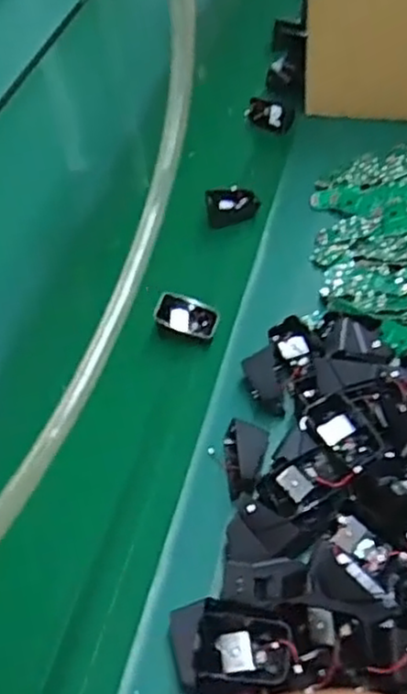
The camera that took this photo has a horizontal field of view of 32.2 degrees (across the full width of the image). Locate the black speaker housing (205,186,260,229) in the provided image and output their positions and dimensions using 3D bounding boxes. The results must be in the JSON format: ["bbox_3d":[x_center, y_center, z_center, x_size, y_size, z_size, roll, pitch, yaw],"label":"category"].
[{"bbox_3d":[0.039,-0.187,0.931,0.068,0.041,0.035,-7,51,0],"label":"black speaker housing"}]

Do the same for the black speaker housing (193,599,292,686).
[{"bbox_3d":[0.030,0.215,0.515,0.071,0.019,0.053,5,52,10],"label":"black speaker housing"}]

